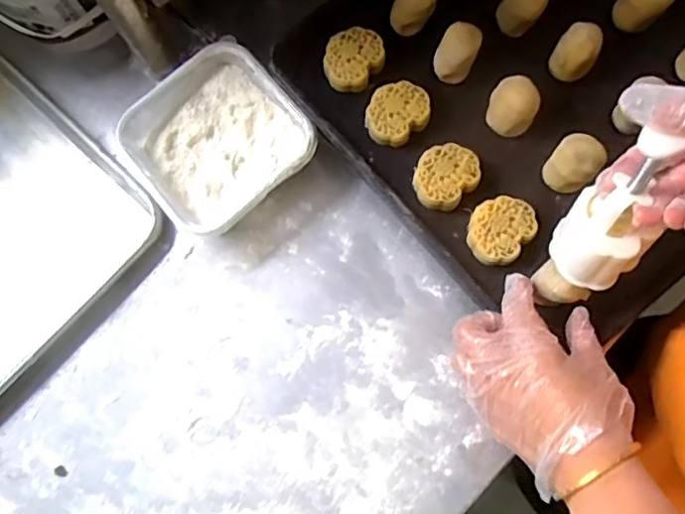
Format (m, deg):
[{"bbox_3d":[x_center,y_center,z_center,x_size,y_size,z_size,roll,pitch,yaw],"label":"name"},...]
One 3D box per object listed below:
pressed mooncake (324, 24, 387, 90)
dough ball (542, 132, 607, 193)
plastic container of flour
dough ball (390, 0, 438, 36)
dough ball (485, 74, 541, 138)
[{"bbox_3d":[0.012,-0.188,0.589,0.056,0.028,0.056,-1,77,2],"label":"pressed mooncake"},{"bbox_3d":[0.202,-0.082,0.532,0.040,0.046,0.037,-1,77,2],"label":"dough ball"},{"bbox_3d":[-0.124,-0.111,0.611,0.159,0.066,0.162,-40,78,-8],"label":"plastic container of flour"},{"bbox_3d":[0.069,-0.241,0.579,0.041,0.051,0.032,12,77,5],"label":"dough ball"},{"bbox_3d":[0.154,-0.135,0.549,0.043,0.050,0.032,30,80,9],"label":"dough ball"}]

